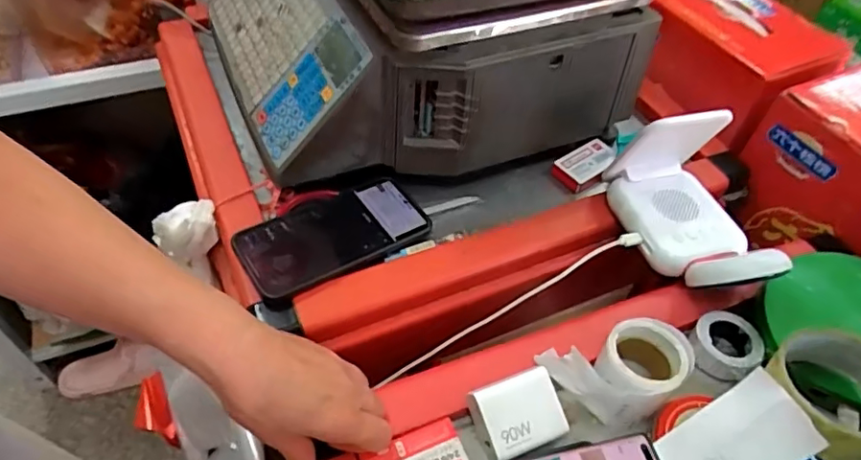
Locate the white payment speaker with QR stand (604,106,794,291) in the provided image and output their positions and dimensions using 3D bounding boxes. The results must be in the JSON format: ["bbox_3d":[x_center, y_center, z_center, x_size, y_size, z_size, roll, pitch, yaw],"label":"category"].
[{"bbox_3d":[0.224,-0.021,0.473,0.096,0.093,0.152,-7,50,-10],"label":"white payment speaker with QR stand"}]

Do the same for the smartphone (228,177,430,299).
[{"bbox_3d":[-0.080,0.005,0.491,0.153,0.017,0.076,-26,56,-24],"label":"smartphone"}]

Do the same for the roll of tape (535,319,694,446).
[{"bbox_3d":[0.134,0.108,0.417,0.093,0.072,0.075,-19,53,-19],"label":"roll of tape"}]

